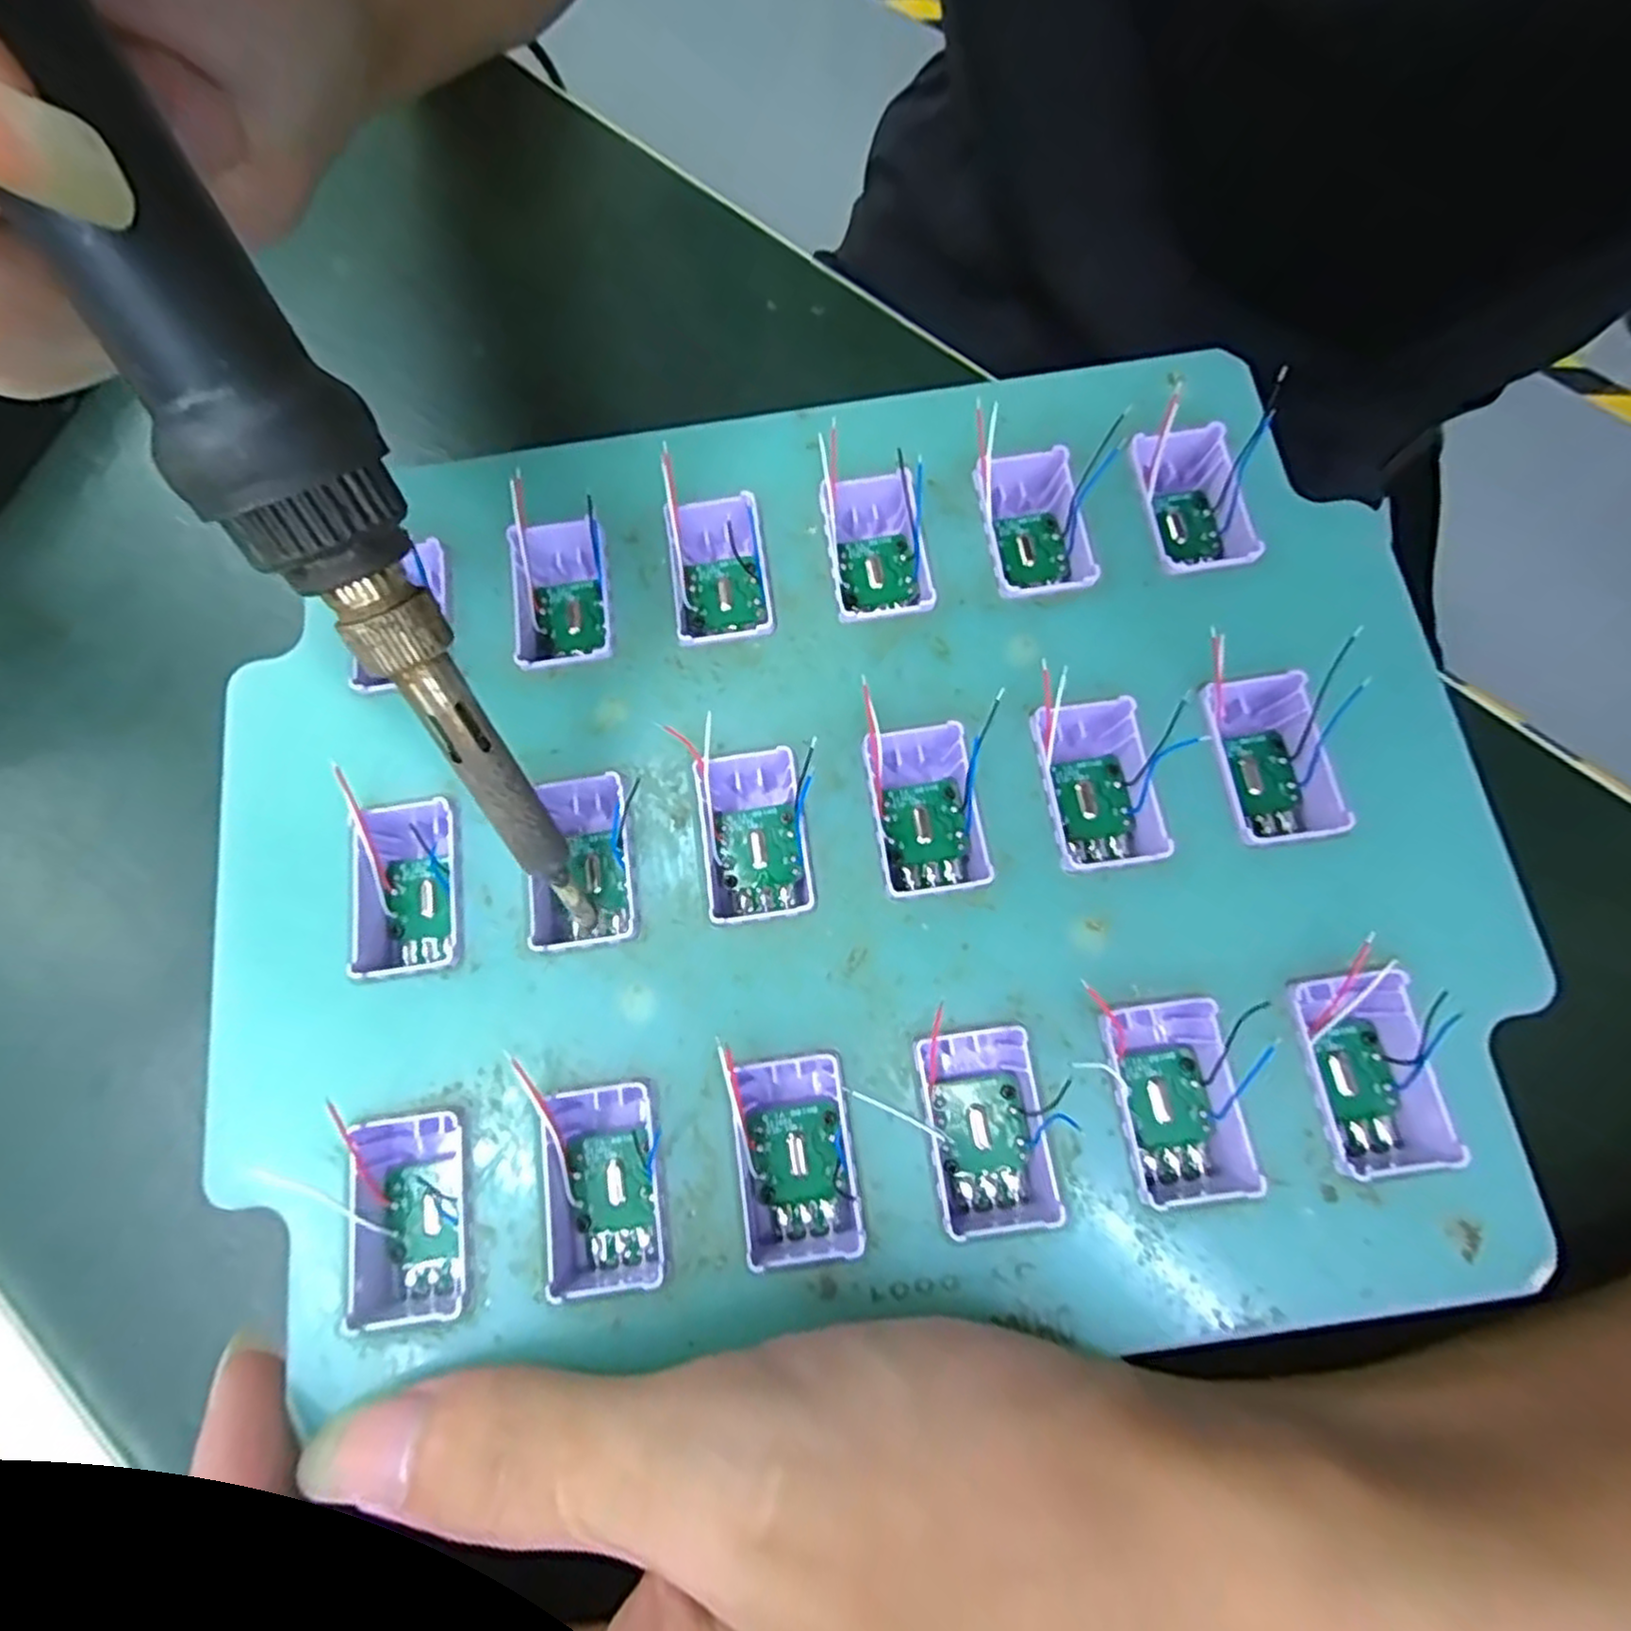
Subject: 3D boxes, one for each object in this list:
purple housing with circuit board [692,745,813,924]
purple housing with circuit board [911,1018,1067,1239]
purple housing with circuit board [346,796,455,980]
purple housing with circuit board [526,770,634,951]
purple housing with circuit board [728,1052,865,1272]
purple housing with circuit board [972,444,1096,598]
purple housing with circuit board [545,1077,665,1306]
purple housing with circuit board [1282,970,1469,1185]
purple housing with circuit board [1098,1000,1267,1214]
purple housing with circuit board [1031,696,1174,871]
[{"bbox_3d":[-0.012,0.004,0.141,0.018,0.015,0.030,-6,75,-2],"label":"purple housing with circuit board"},{"bbox_3d":[0.029,0.053,0.125,0.020,0.010,0.031,-8,75,-2],"label":"purple housing with circuit board"},{"bbox_3d":[-0.075,0.014,0.139,0.019,0.012,0.031,-6,75,-1],"label":"purple housing with circuit board"},{"bbox_3d":[-0.044,0.009,0.138,0.018,0.011,0.031,-8,75,-2],"label":"purple housing with circuit board"},{"bbox_3d":[-0.004,0.058,0.125,0.018,0.011,0.031,-7,75,-2],"label":"purple housing with circuit board"},{"bbox_3d":[0.044,-0.059,0.152,0.019,0.011,0.034,-7,75,-2],"label":"purple housing with circuit board"},{"bbox_3d":[-0.035,0.062,0.125,0.018,0.010,0.032,-6,75,-2],"label":"purple housing with circuit board"},{"bbox_3d":[0.091,0.043,0.124,0.019,0.013,0.031,-6,75,-2],"label":"purple housing with circuit board"},{"bbox_3d":[0.060,0.048,0.125,0.018,0.014,0.032,-7,75,-2],"label":"purple housing with circuit board"},{"bbox_3d":[0.052,-0.007,0.139,0.019,0.013,0.034,-9,75,-2],"label":"purple housing with circuit board"}]

